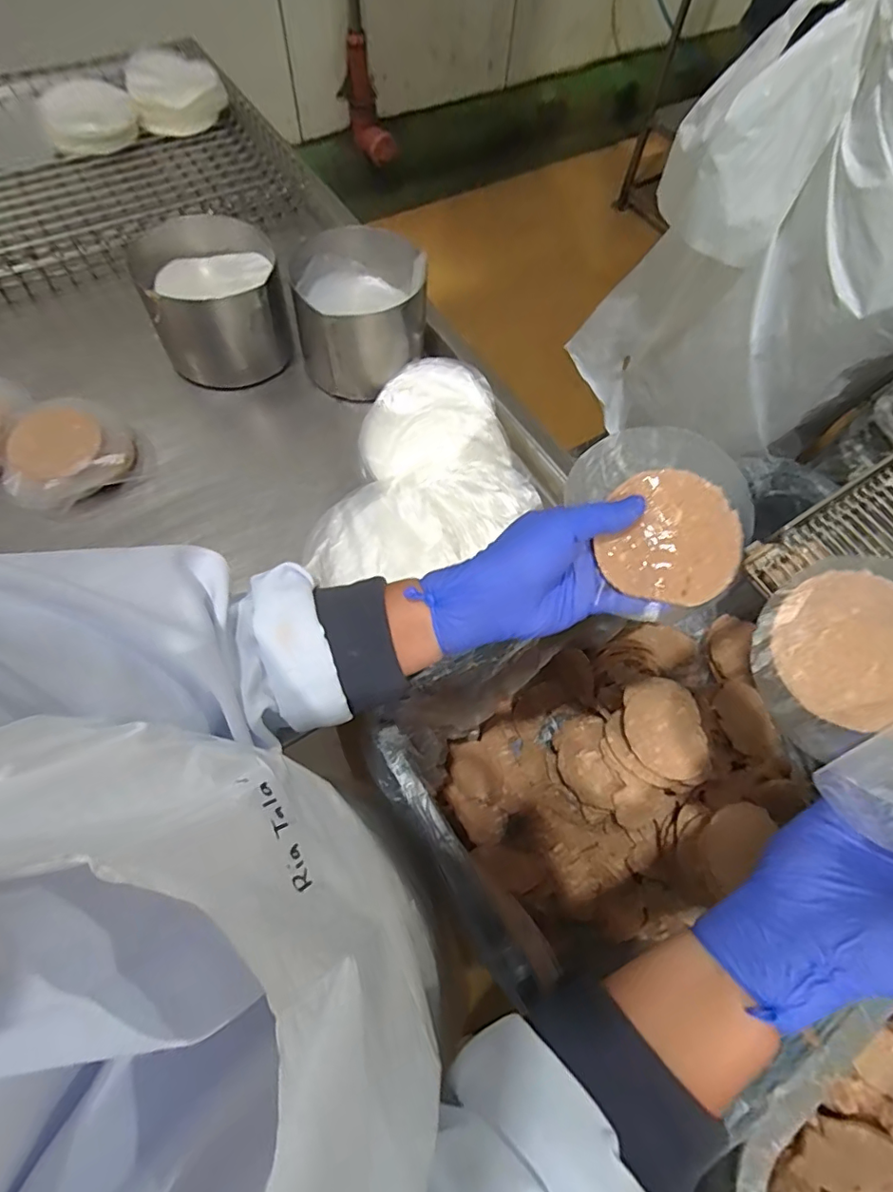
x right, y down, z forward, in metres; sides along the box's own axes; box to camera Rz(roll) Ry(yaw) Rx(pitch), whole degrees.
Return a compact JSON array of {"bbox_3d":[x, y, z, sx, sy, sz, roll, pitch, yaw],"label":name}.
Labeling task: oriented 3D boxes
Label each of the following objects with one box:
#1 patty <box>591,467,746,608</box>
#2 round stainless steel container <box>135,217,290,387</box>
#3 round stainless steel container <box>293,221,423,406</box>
[{"bbox_3d":[0.138,-0.035,0.324,0.079,0.010,0.078,0,88,6],"label":"patty"},{"bbox_3d":[-0.250,-0.318,0.583,0.138,0.097,0.138,-15,68,-9],"label":"round stainless steel container"},{"bbox_3d":[-0.092,-0.307,0.585,0.136,0.095,0.146,1,66,-2],"label":"round stainless steel container"}]

